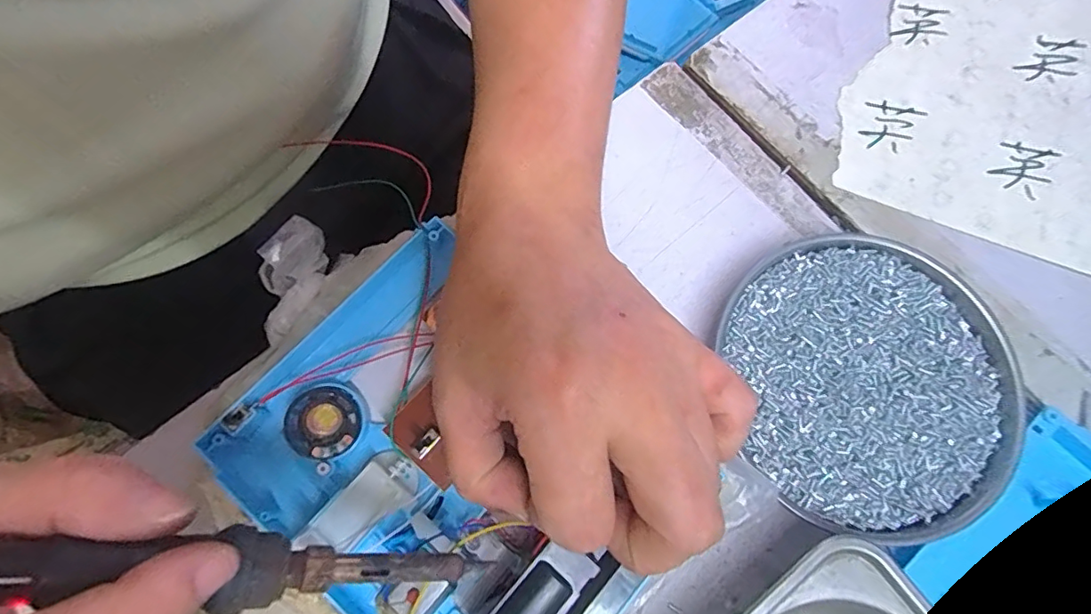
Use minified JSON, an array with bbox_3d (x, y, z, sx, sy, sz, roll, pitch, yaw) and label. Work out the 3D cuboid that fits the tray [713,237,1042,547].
[{"bbox_3d":[0.153,0.034,0.251,0.128,0.020,0.131,0,74,-2],"label":"tray"}]

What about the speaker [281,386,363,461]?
[{"bbox_3d":[-0.089,0.046,0.214,0.026,0.013,0.028,0,74,-2],"label":"speaker"}]

